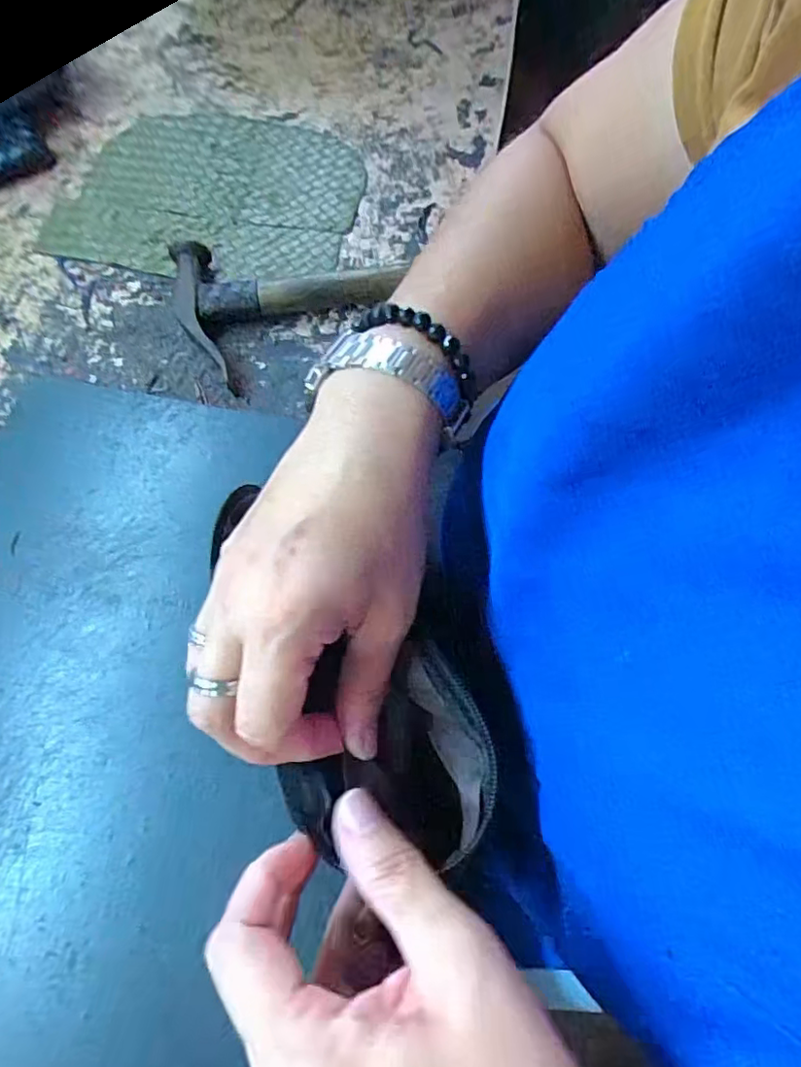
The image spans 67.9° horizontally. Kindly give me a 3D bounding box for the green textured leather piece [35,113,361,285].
[{"bbox_3d":[-0.154,-0.283,0.489,0.237,0.007,0.183,4,68,4],"label":"green textured leather piece"}]

